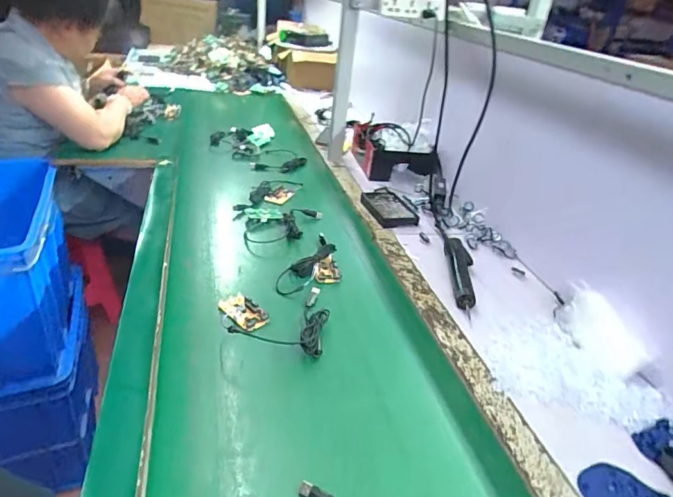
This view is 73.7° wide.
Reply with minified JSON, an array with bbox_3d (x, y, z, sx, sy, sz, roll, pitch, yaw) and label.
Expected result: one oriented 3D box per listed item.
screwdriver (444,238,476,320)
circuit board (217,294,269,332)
[{"bbox_3d":[0.235,0.041,0.841,0.046,0.035,0.220,10,30,1],"label":"screwdriver"},{"bbox_3d":[-0.144,0.098,0.694,0.076,0.013,0.044,28,49,26],"label":"circuit board"}]

